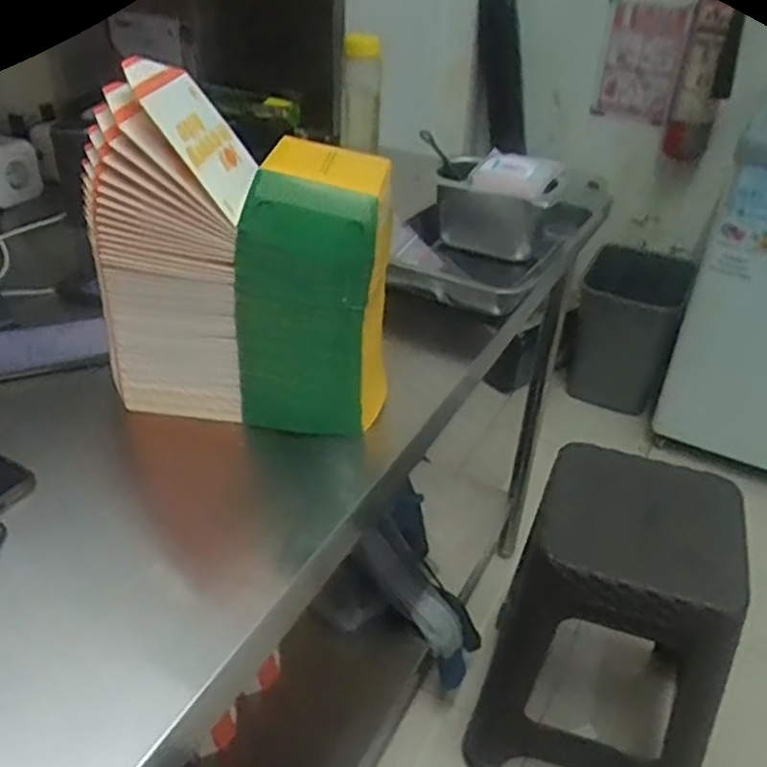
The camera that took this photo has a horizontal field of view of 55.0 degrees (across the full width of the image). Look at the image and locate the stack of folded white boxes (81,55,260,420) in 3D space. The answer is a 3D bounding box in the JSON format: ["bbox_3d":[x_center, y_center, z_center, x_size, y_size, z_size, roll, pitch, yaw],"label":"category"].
[{"bbox_3d":[-0.166,-0.113,0.602,0.117,0.262,0.092,5,35,4],"label":"stack of folded white boxes"}]

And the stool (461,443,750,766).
[{"bbox_3d":[0.348,0.392,1.125,0.313,0.495,0.269,17,38,19],"label":"stool"}]

